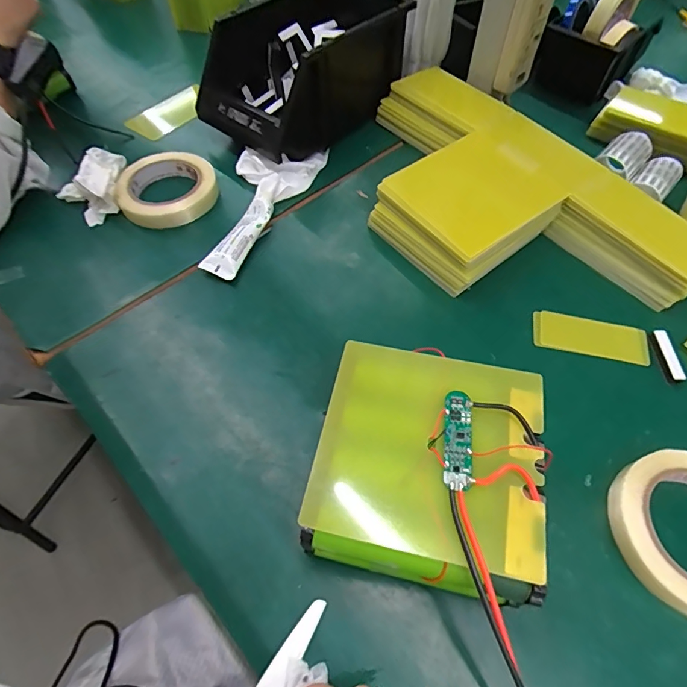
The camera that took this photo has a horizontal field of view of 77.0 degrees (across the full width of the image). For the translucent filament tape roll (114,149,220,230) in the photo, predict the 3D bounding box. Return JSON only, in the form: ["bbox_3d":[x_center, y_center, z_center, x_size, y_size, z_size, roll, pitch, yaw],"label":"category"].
[{"bbox_3d":[-0.208,-0.187,0.514,0.111,0.030,0.114,0,57,0],"label":"translucent filament tape roll"}]

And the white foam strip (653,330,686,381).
[{"bbox_3d":[0.299,0.010,0.397,0.012,0.006,0.052,-1,57,0],"label":"white foam strip"}]

